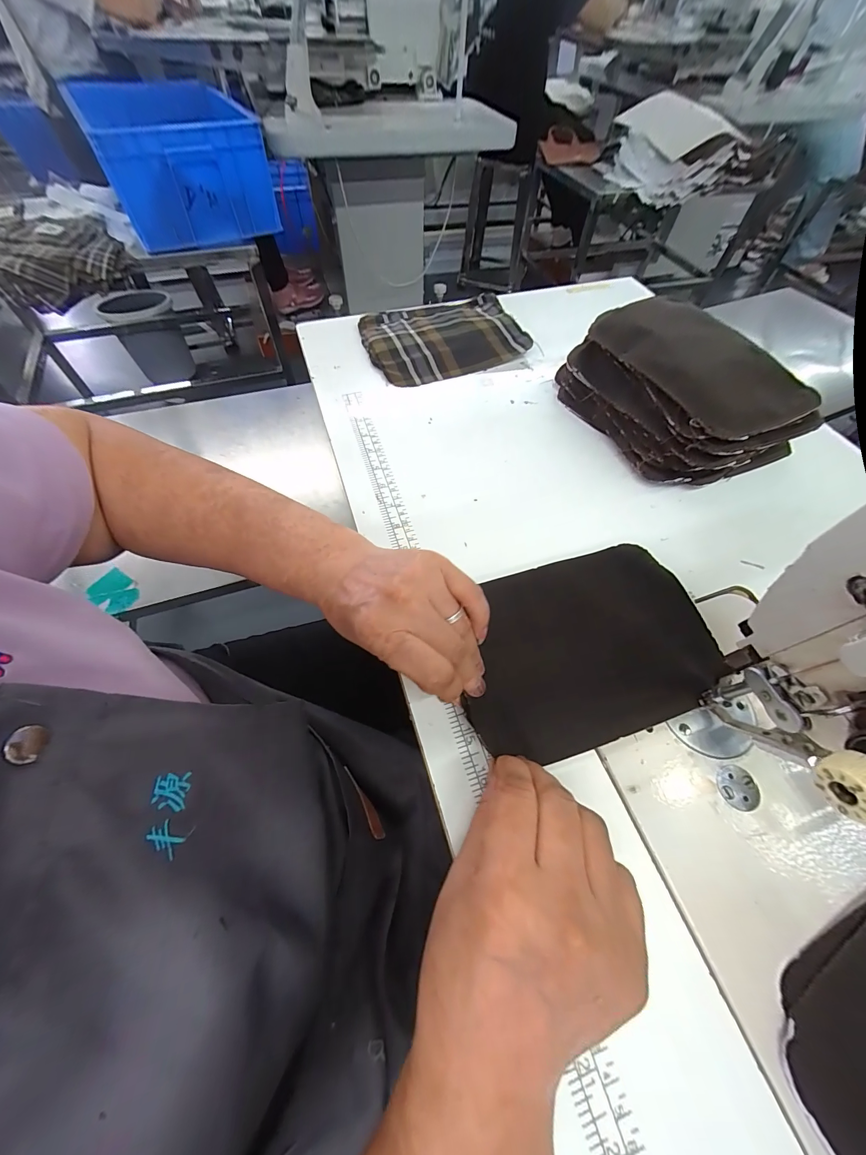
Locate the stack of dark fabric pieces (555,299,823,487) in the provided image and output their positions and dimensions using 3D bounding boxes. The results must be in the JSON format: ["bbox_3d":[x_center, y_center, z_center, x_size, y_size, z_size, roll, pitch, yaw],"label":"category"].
[{"bbox_3d":[0.241,-0.191,0.372,0.138,0.081,0.217,-20,62,-13],"label":"stack of dark fabric pieces"}]

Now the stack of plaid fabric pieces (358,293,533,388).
[{"bbox_3d":[0.016,-0.311,0.478,0.200,0.016,0.147,-20,62,-13],"label":"stack of plaid fabric pieces"}]

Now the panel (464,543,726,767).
[{"bbox_3d":[0.107,0.047,0.269,0.183,0.014,0.128,-15,61,-9],"label":"panel"}]

